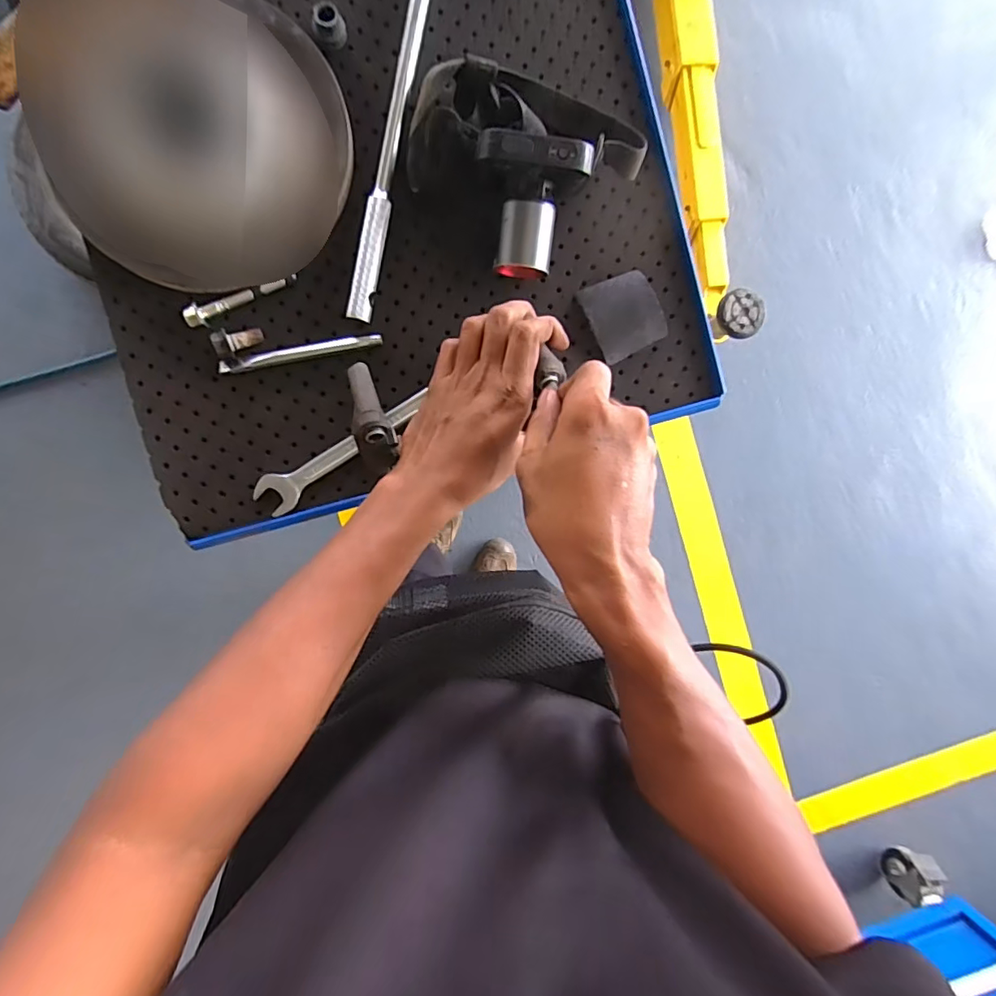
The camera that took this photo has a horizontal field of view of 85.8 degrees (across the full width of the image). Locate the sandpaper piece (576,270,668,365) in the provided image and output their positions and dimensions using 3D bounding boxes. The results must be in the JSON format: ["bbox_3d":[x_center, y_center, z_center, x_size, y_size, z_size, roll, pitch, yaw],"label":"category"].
[{"bbox_3d":[0.107,-0.155,0.453,0.059,0.011,0.066,-25,94,-3],"label":"sandpaper piece"}]

